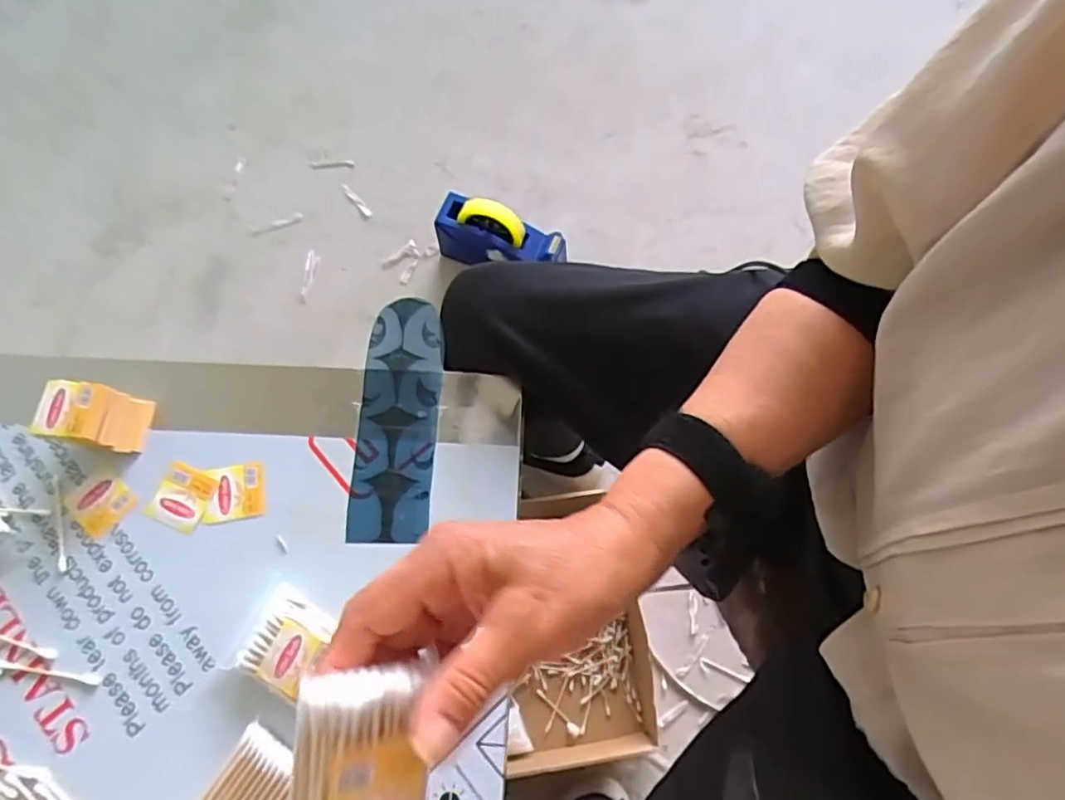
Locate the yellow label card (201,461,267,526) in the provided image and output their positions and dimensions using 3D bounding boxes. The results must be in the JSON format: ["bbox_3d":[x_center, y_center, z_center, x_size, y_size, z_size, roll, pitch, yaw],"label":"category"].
[{"bbox_3d":[-0.221,0.069,0.458,0.044,0.005,0.042,-6,72,-3],"label":"yellow label card"}]

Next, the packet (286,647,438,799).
[{"bbox_3d":[-0.062,0.141,0.221,0.054,0.013,0.083,9,82,-39],"label":"packet"}]

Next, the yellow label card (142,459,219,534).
[{"bbox_3d":[-0.260,0.072,0.458,0.041,0.004,0.044,21,73,6],"label":"yellow label card"}]

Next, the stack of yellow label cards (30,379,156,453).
[{"bbox_3d":[-0.323,0.013,0.454,0.062,0.040,0.048,10,72,3],"label":"stack of yellow label cards"}]

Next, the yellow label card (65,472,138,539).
[{"bbox_3d":[-0.322,0.076,0.457,0.043,0.004,0.040,38,76,11],"label":"yellow label card"}]

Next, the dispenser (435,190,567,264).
[{"bbox_3d":[-0.052,-0.247,0.990,0.203,0.148,0.068,21,74,7],"label":"dispenser"}]

